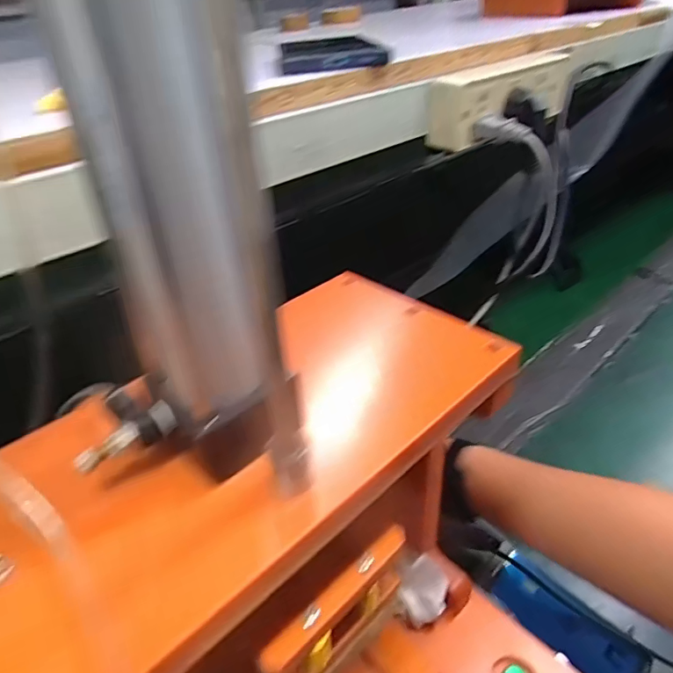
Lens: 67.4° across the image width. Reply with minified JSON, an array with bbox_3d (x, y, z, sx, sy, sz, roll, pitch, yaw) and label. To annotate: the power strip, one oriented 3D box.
[{"bbox_3d":[0.148,-0.204,0.430,0.174,0.050,0.035,-25,39,-27],"label":"power strip"}]

